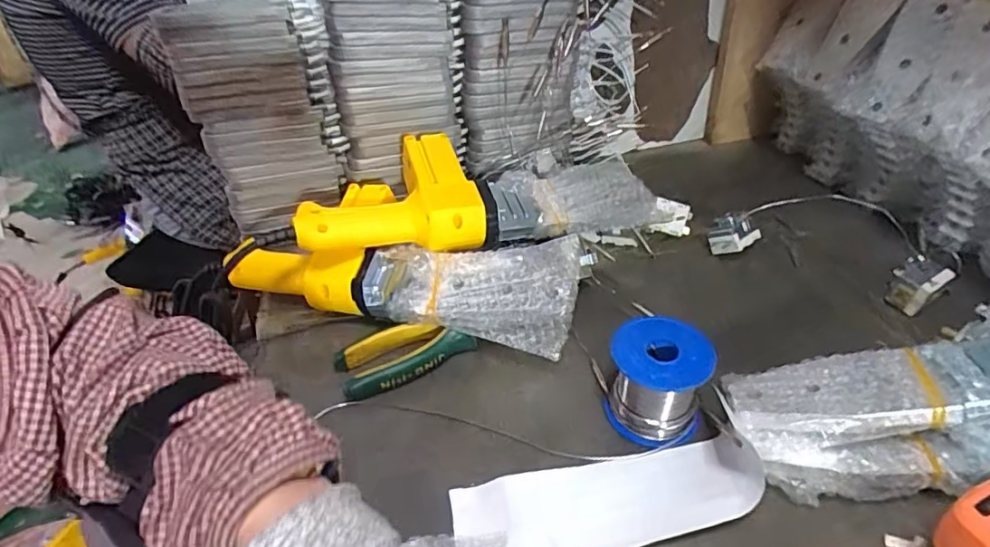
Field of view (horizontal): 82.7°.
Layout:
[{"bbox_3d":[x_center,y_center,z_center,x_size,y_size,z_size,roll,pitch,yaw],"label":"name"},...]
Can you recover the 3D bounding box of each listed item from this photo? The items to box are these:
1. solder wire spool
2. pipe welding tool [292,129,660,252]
[{"bbox_3d":[0.107,0.071,0.373,0.063,0.061,0.058,-3,38,2],"label":"solder wire spool"},{"bbox_3d":[-0.010,-0.076,0.514,0.321,0.065,0.118,-10,39,-7],"label":"pipe welding tool"}]

